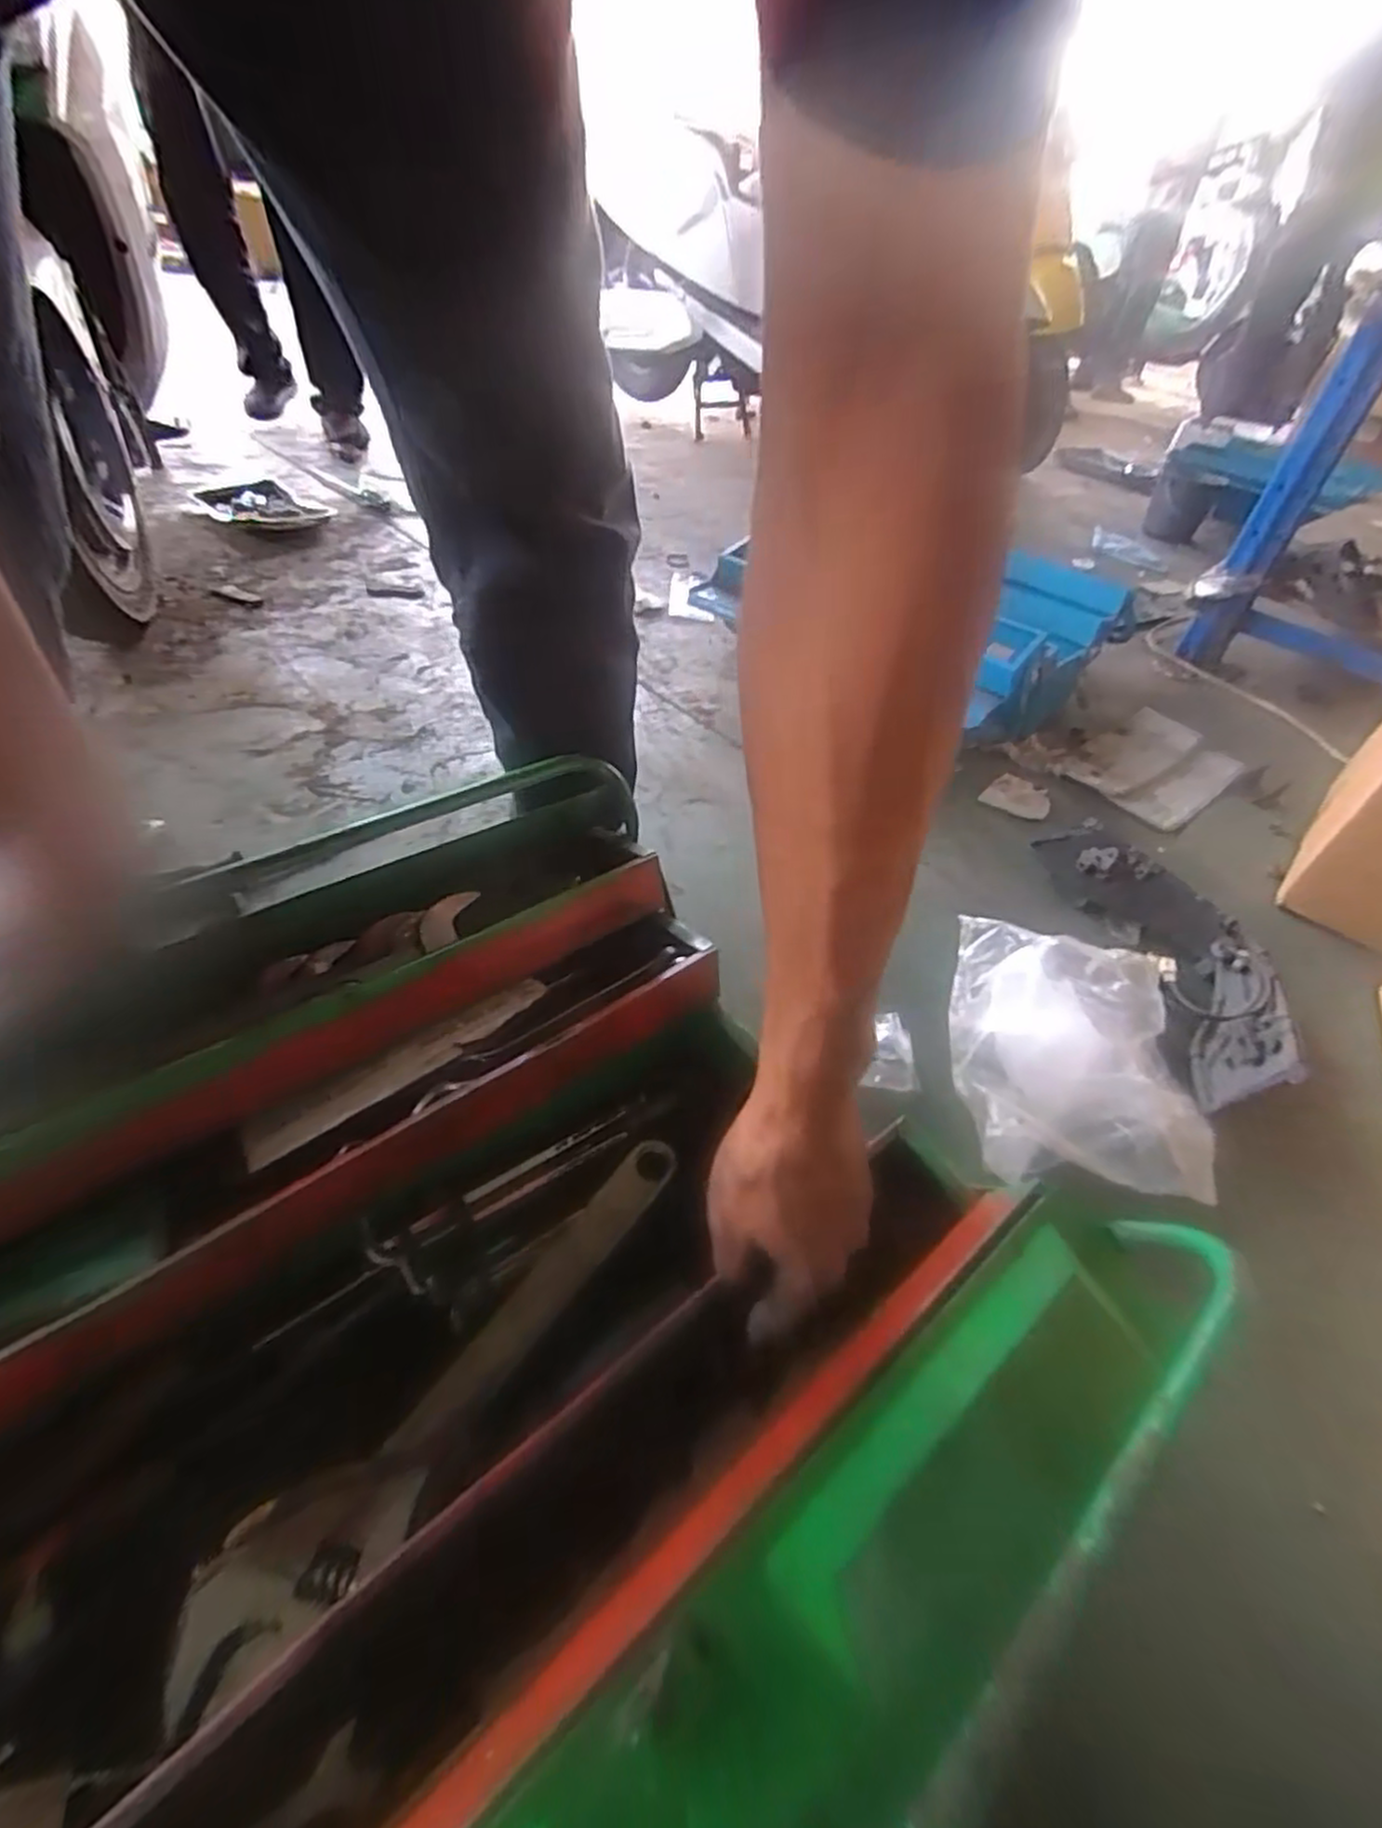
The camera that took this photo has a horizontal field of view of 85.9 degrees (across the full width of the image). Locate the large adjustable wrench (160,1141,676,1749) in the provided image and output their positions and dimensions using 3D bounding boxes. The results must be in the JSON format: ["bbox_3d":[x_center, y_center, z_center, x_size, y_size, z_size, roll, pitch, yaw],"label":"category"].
[{"bbox_3d":[-0.128,0.271,0.446,0.061,0.018,0.353,32,48,25],"label":"large adjustable wrench"}]

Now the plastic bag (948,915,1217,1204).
[{"bbox_3d":[0.366,0.119,0.702,0.218,0.054,0.291,10,43,3],"label":"plastic bag"}]

